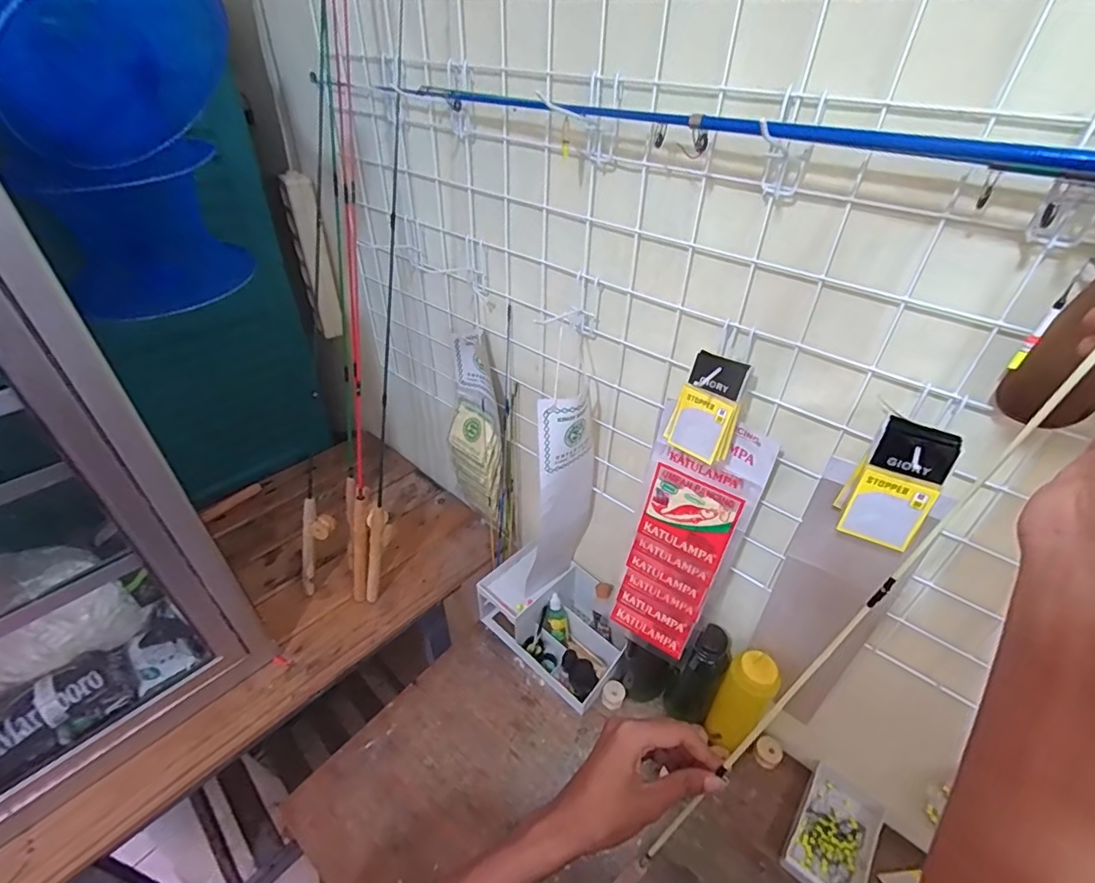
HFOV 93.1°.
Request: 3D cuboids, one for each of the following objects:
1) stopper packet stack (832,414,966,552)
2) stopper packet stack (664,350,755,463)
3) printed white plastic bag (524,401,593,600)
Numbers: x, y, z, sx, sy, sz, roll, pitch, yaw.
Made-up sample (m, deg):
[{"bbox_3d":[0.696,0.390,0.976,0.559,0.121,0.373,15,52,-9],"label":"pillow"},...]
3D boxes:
[{"bbox_3d":[0.268,0.035,0.401,0.056,0.106,0.021,31,47,31],"label":"stopper packet stack"},{"bbox_3d":[0.154,-0.033,0.495,0.060,0.097,0.018,29,24,28],"label":"stopper packet stack"},{"bbox_3d":[0.022,0.081,0.701,0.100,0.348,0.032,-28,47,-33],"label":"printed white plastic bag"}]

